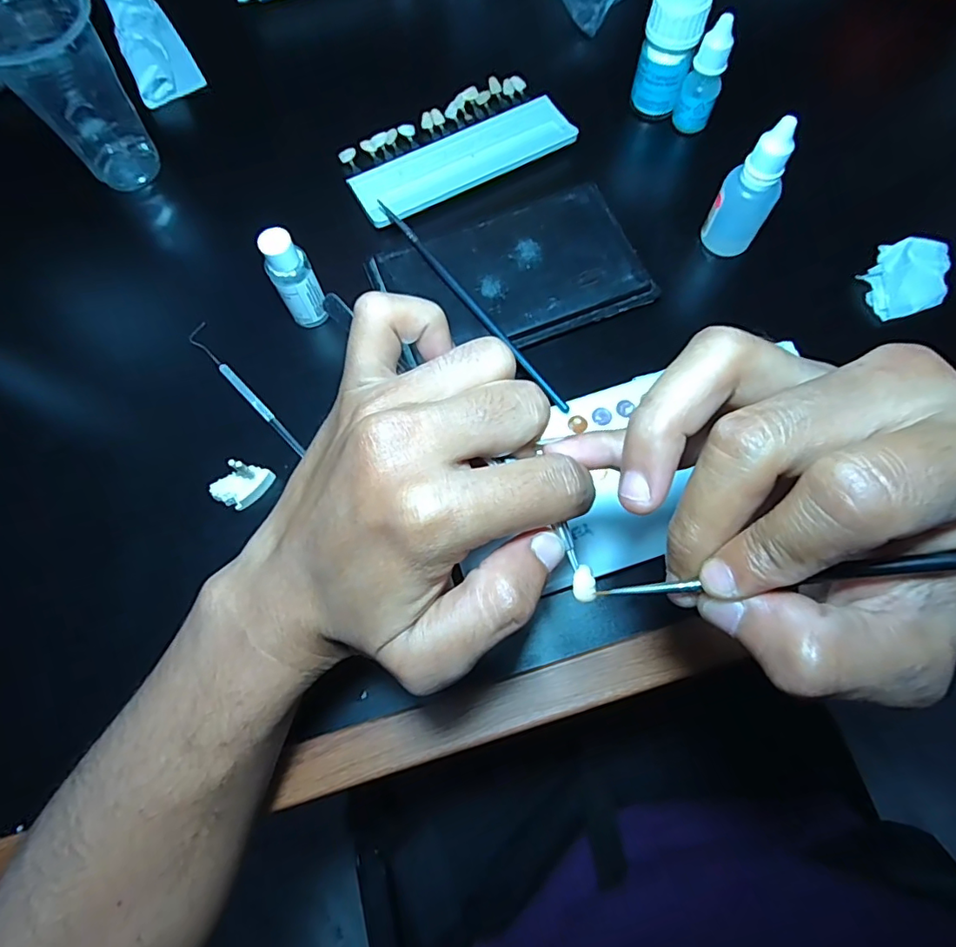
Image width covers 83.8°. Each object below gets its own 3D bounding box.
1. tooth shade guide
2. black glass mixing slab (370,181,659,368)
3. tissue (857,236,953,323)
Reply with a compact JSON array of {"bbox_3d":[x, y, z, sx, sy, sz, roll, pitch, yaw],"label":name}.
[{"bbox_3d":[-0.016,-0.218,0.355,0.147,0.018,0.075,-31,74,-9],"label":"tooth shade guide"},{"bbox_3d":[0.020,-0.117,0.315,0.147,0.007,0.088,-22,73,-6],"label":"black glass mixing slab"},{"bbox_3d":[0.250,-0.115,0.309,0.043,0.018,0.041,-16,72,-5],"label":"tissue"}]

